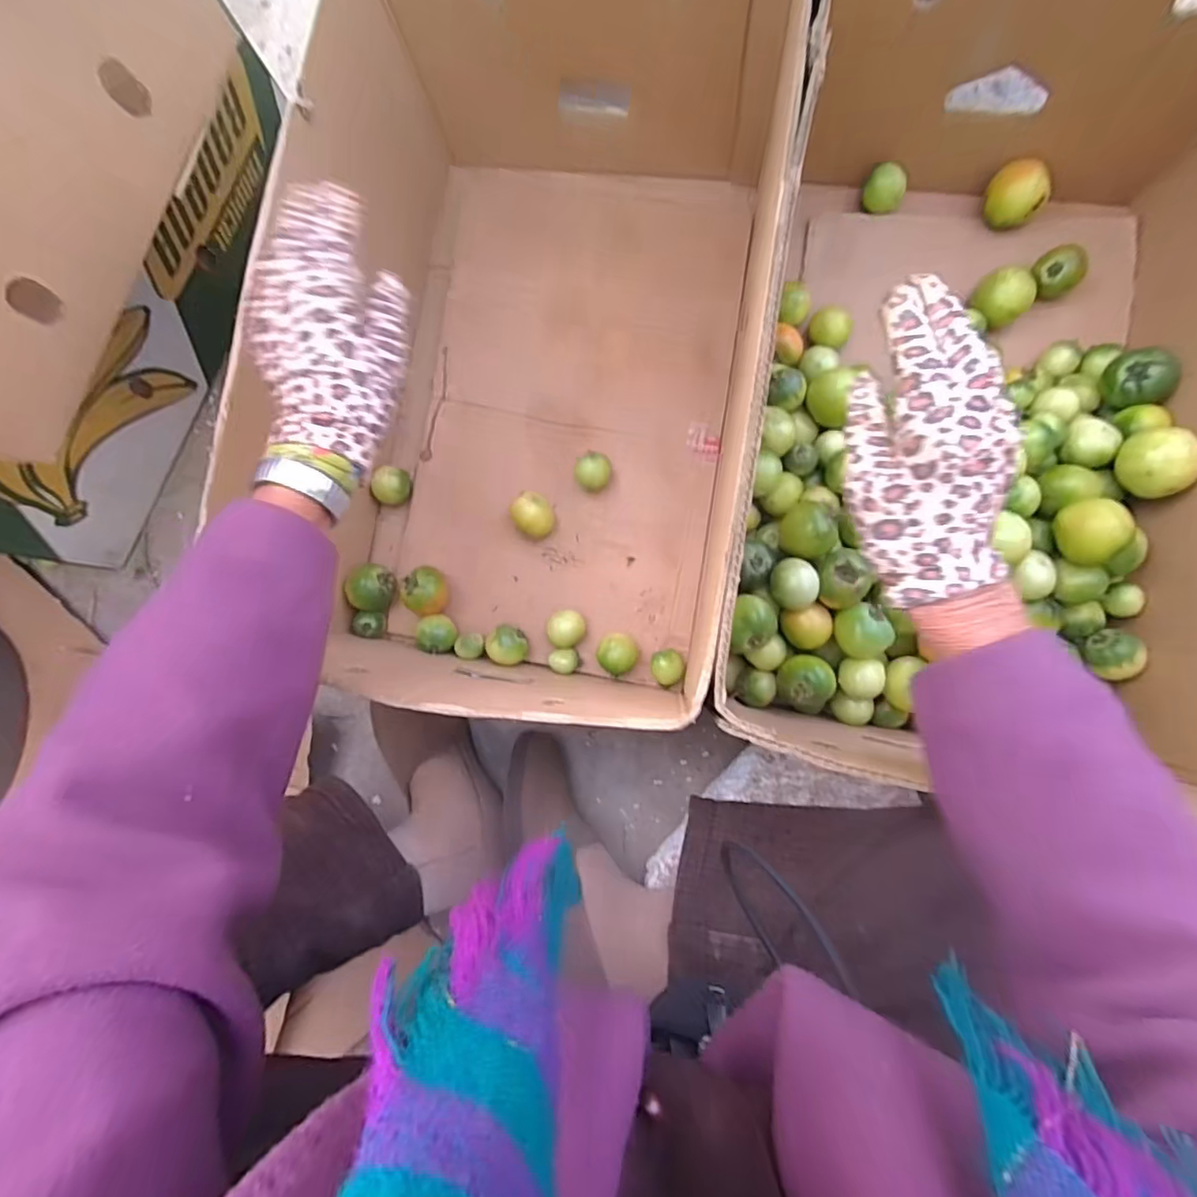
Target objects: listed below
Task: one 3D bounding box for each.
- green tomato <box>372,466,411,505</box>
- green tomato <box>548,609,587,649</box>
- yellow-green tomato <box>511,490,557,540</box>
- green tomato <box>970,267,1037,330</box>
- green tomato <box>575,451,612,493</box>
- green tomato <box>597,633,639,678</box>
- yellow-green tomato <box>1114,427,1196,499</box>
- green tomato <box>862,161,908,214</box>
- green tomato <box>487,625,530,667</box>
[{"bbox_3d":[-0.202,-0.110,0.572,0.028,0.032,0.036,19,88,7],"label":"green tomato"},{"bbox_3d":[-0.028,0.029,0.538,0.033,0.032,0.034,0,85,6],"label":"green tomato"},{"bbox_3d":[-0.060,-0.077,0.551,0.035,0.029,0.042,-42,83,1],"label":"yellow-green tomato"},{"bbox_3d":[0.356,-0.263,0.519,0.042,0.041,0.047,-44,83,1],"label":"green tomato"},{"bbox_3d":[-0.004,-0.118,0.554,0.034,0.028,0.033,0,85,6],"label":"green tomato"},{"bbox_3d":[0.018,0.050,0.530,0.035,0.032,0.035,0,85,6],"label":"green tomato"},{"bbox_3d":[0.421,-0.102,0.436,0.040,0.041,0.051,-19,84,4],"label":"yellow-green tomato"},{"bbox_3d":[0.268,-0.382,0.546,0.036,0.034,0.029,26,88,7],"label":"green tomato"},{"bbox_3d":[-0.082,0.044,0.544,0.038,0.034,0.034,32,89,7],"label":"green tomato"}]

